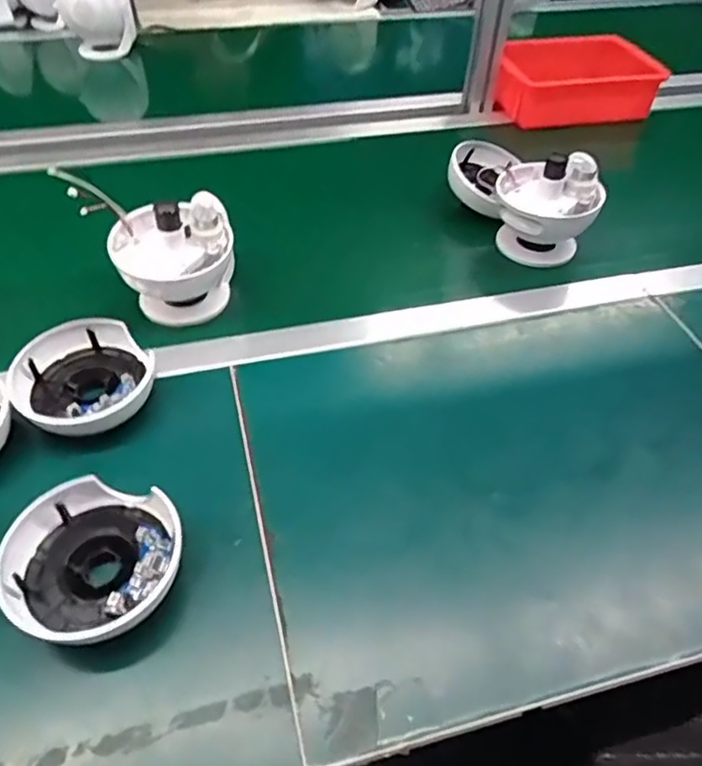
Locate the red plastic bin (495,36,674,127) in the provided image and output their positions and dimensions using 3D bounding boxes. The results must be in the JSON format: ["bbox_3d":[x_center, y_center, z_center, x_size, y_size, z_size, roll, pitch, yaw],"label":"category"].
[{"bbox_3d":[0.373,-0.502,1.026,0.278,0.114,0.090,-2,43,-3],"label":"red plastic bin"}]

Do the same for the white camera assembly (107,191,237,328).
[{"bbox_3d":[-0.179,-0.130,0.634,0.117,0.102,0.098,-12,45,-13],"label":"white camera assembly"}]

